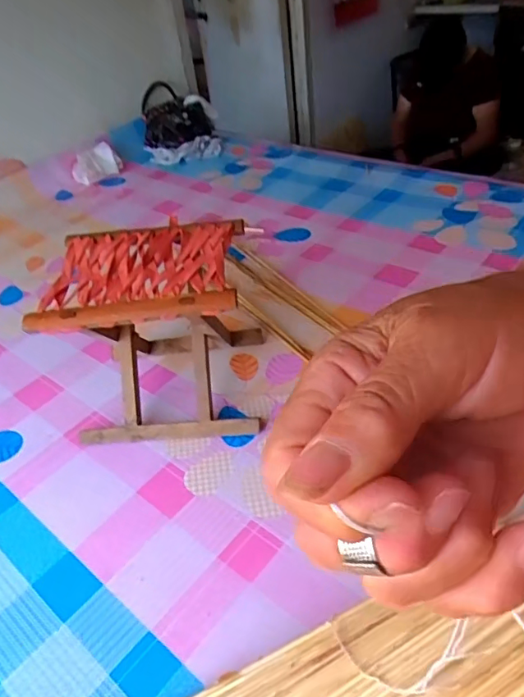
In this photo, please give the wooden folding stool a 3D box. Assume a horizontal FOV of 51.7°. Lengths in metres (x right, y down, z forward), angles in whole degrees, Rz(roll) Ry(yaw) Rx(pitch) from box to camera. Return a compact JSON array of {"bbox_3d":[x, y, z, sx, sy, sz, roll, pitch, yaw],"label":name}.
[{"bbox_3d":[-0.159,-0.026,0.864,0.275,0.265,0.231,-3,41,3],"label":"wooden folding stool"}]

